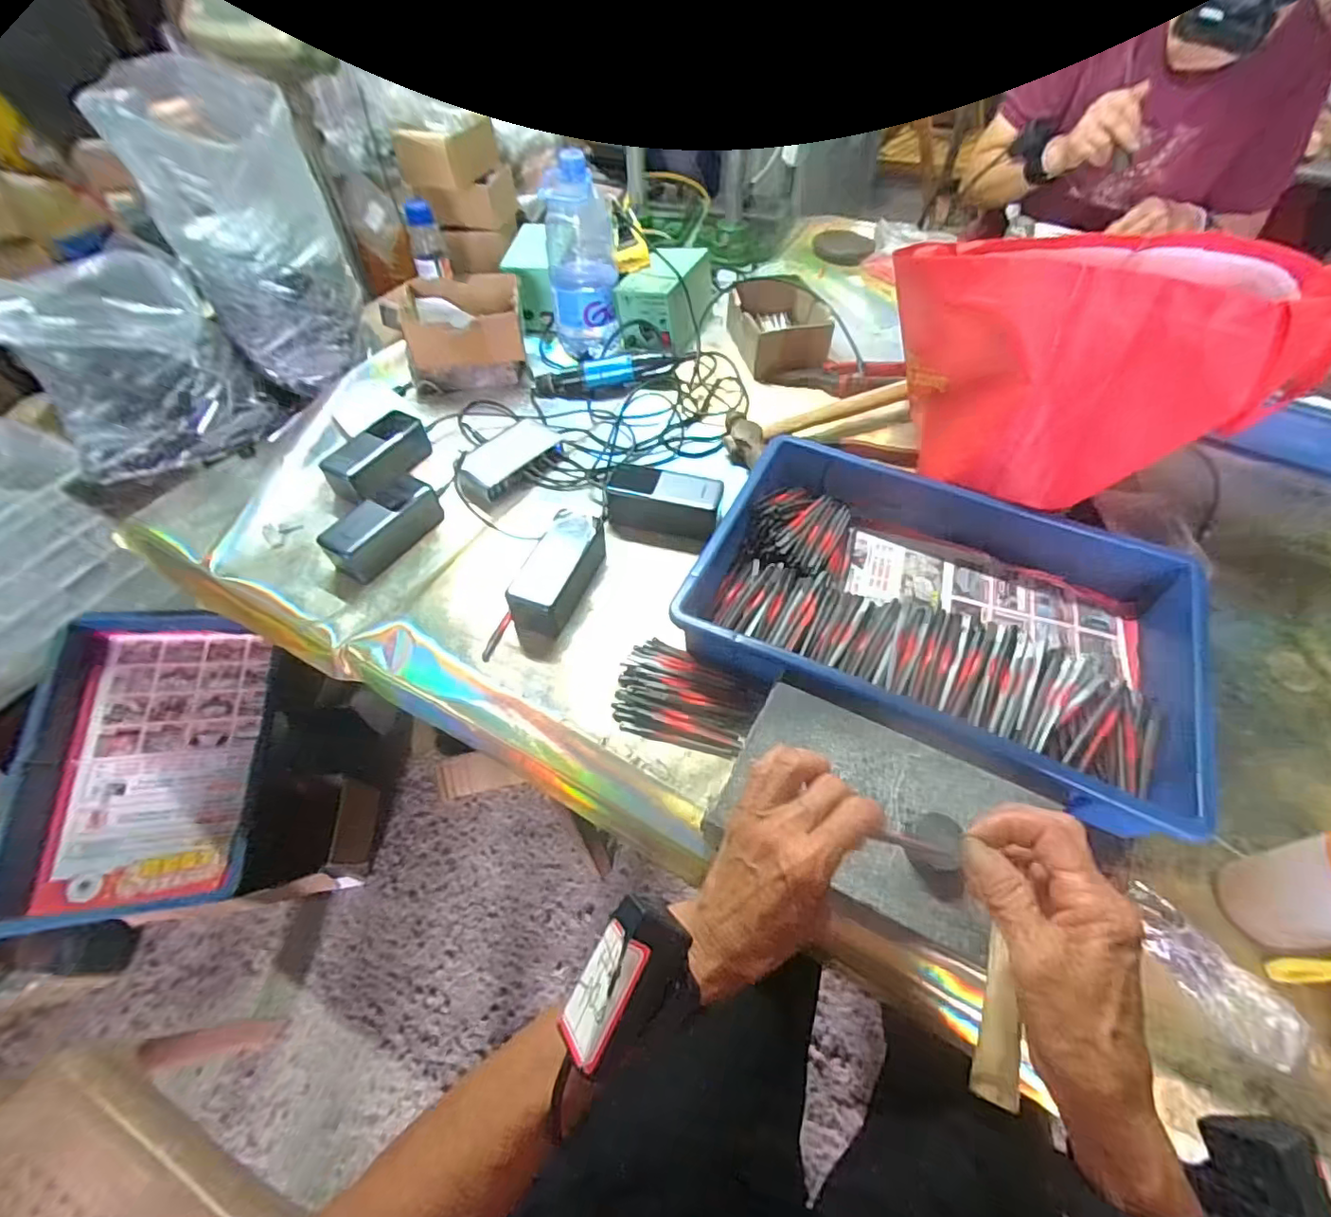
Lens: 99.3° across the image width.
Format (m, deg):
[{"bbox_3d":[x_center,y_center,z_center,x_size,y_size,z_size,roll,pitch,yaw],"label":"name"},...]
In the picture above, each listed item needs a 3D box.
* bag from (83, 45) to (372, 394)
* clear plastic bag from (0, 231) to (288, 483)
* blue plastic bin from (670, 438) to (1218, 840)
[{"bbox_3d":[-0.492,-0.445,0.702,0.162,0.299,0.166,-21,56,-14],"label":"bag"},{"bbox_3d":[-0.586,-0.257,0.638,0.207,0.224,0.112,-34,61,-22],"label":"clear plastic bag"},{"bbox_3d":[0.256,-0.001,0.548,0.418,0.077,0.296,22,57,16],"label":"blue plastic bin"}]

